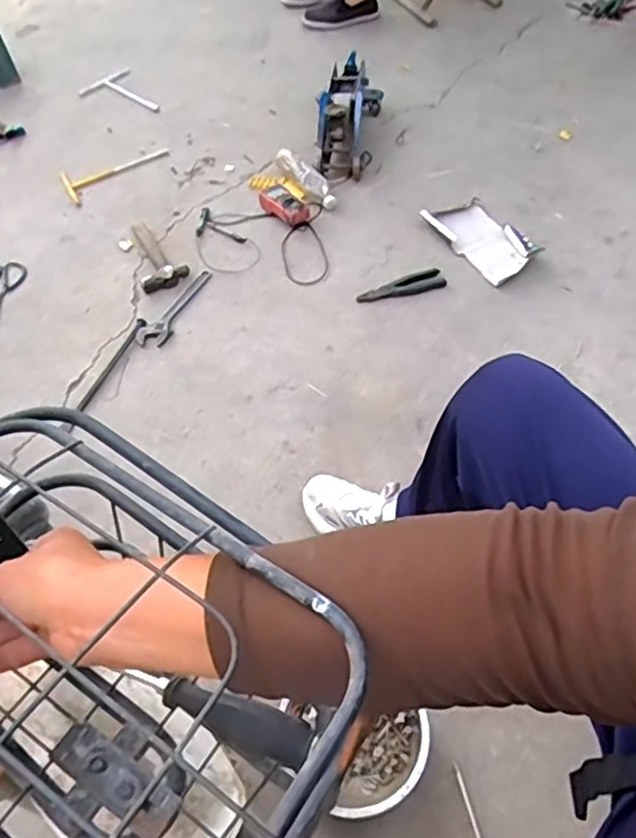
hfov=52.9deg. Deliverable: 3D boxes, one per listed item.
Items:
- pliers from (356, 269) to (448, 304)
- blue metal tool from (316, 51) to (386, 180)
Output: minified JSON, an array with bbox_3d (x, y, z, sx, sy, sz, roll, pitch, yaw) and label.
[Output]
[{"bbox_3d":[0.175,-0.268,1.323,0.183,0.019,0.057,-21,56,-8],"label":"pliers"},{"bbox_3d":[0.069,-0.738,1.564,0.148,0.130,0.307,11,71,8],"label":"blue metal tool"}]

